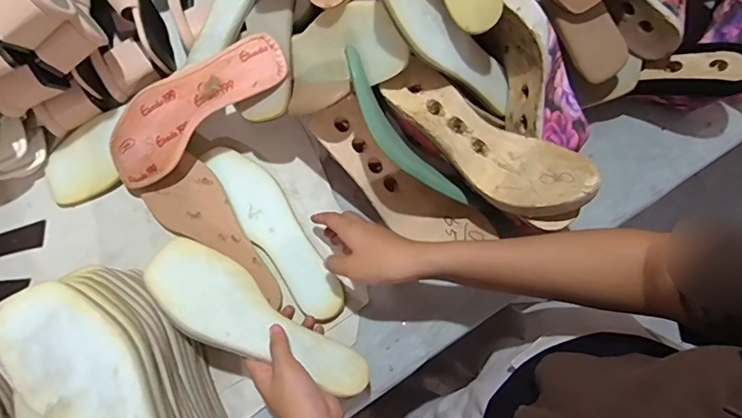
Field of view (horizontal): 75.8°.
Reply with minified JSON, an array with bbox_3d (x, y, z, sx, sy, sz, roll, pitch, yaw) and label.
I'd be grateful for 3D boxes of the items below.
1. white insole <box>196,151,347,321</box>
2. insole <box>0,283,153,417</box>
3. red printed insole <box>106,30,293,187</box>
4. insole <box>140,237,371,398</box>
[{"bbox_3d":[-0.112,0.021,0.549,0.055,0.020,0.237,-33,79,-6],"label":"white insole"},{"bbox_3d":[-0.199,0.155,0.359,0.080,0.014,0.236,-42,80,-10],"label":"insole"},{"bbox_3d":[-0.198,-0.111,0.519,0.234,0.026,0.082,-31,78,14],"label":"red printed insole"},{"bbox_3d":[-0.113,0.112,0.467,0.237,0.007,0.083,33,49,5],"label":"insole"}]

